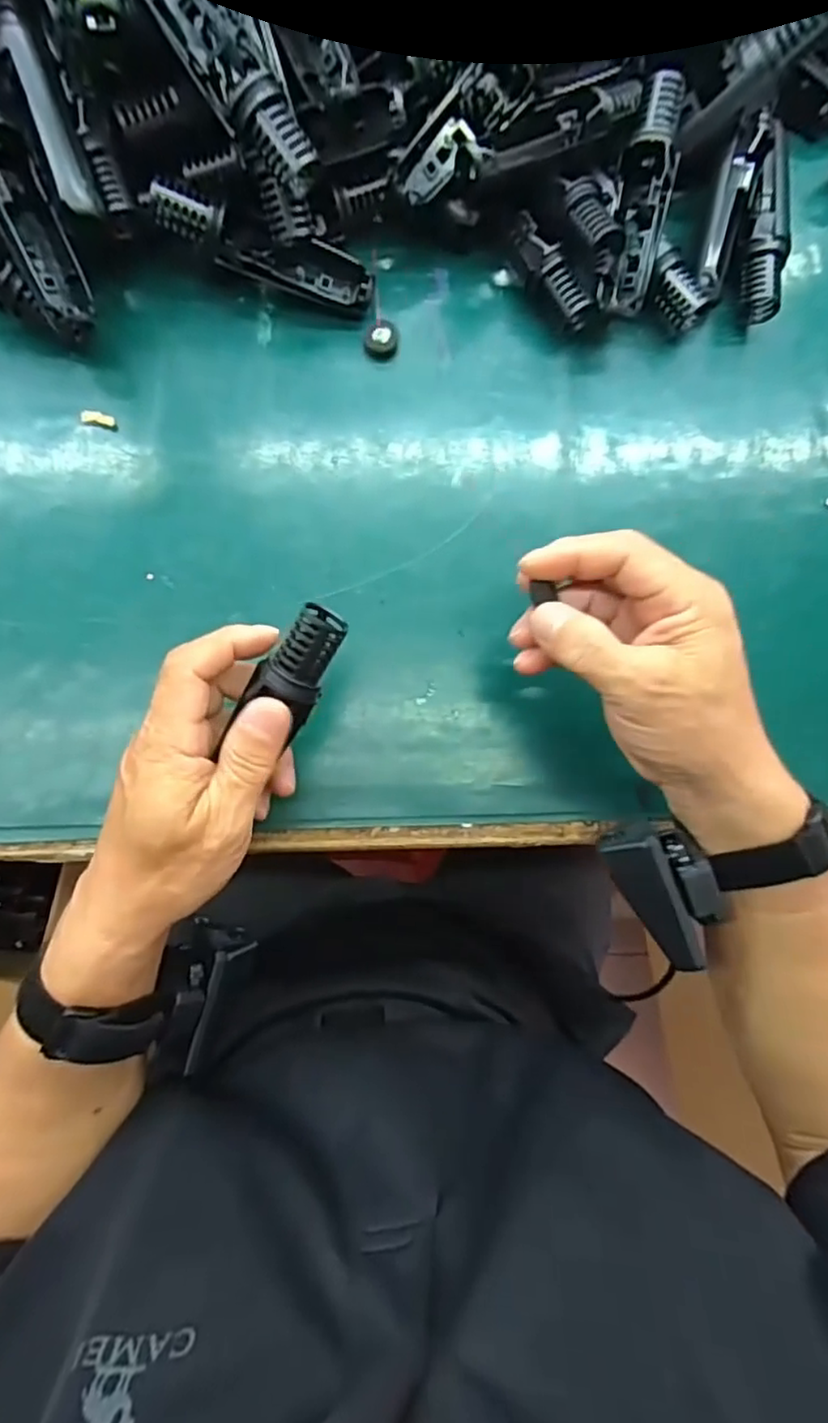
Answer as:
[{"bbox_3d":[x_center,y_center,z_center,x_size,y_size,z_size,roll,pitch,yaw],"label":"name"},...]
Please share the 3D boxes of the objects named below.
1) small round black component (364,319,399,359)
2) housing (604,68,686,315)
[{"bbox_3d":[-0.019,-0.223,0.384,0.019,0.008,0.021,8,84,-3],"label":"small round black component"},{"bbox_3d":[0.129,-0.289,0.367,0.027,0.037,0.120,6,102,-4],"label":"housing"}]

